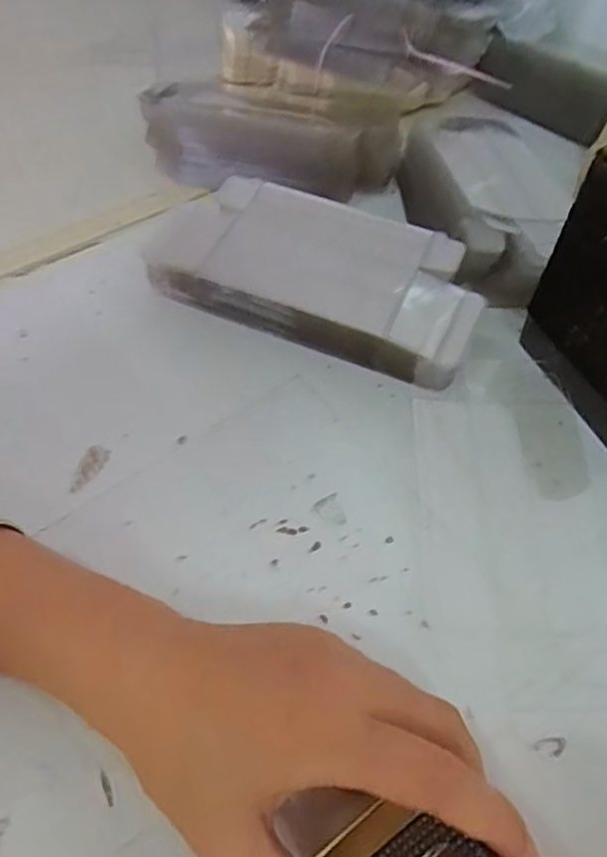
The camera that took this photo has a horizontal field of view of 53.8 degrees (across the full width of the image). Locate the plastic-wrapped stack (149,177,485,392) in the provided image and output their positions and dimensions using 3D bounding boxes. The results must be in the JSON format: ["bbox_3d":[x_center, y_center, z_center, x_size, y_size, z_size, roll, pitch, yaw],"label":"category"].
[{"bbox_3d":[0.006,-0.093,0.372,0.205,0.051,0.096,20,55,14],"label":"plastic-wrapped stack"}]

